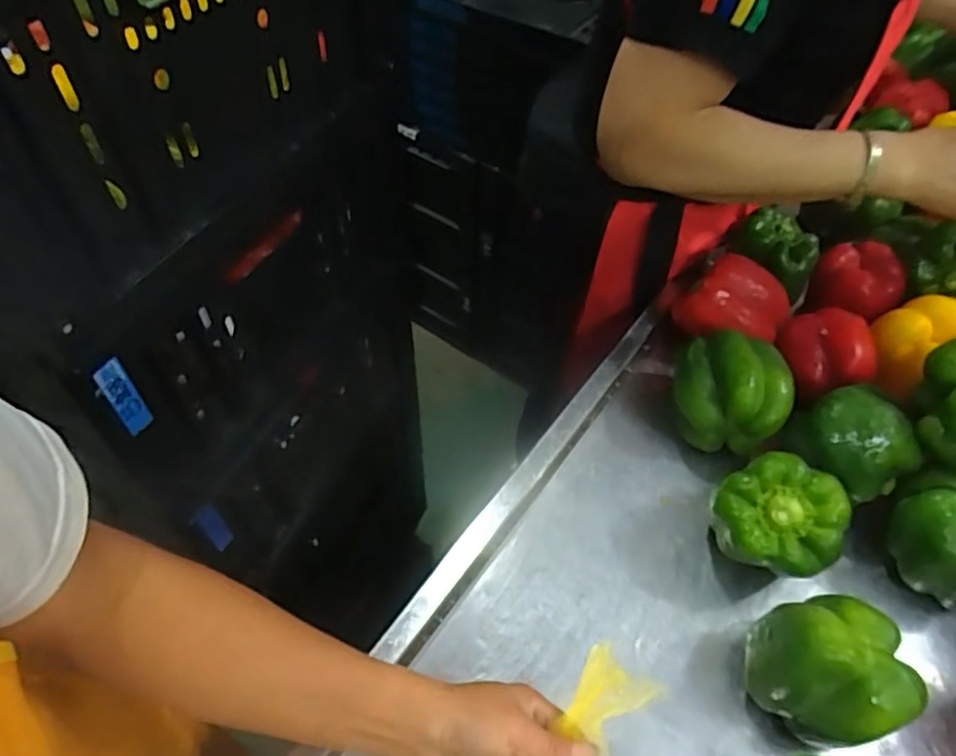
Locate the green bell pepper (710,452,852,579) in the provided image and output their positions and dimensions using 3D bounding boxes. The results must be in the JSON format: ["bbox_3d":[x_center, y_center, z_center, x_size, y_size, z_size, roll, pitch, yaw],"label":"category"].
[{"bbox_3d":[0.236,0.120,0.515,0.078,0.102,0.088,-23,57,-19],"label":"green bell pepper"}]

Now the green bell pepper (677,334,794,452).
[{"bbox_3d":[0.234,0.018,0.604,0.104,0.094,0.086,8,53,4],"label":"green bell pepper"}]

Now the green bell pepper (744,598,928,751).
[{"bbox_3d":[0.241,0.209,0.452,0.085,0.098,0.086,1,52,-2],"label":"green bell pepper"}]

